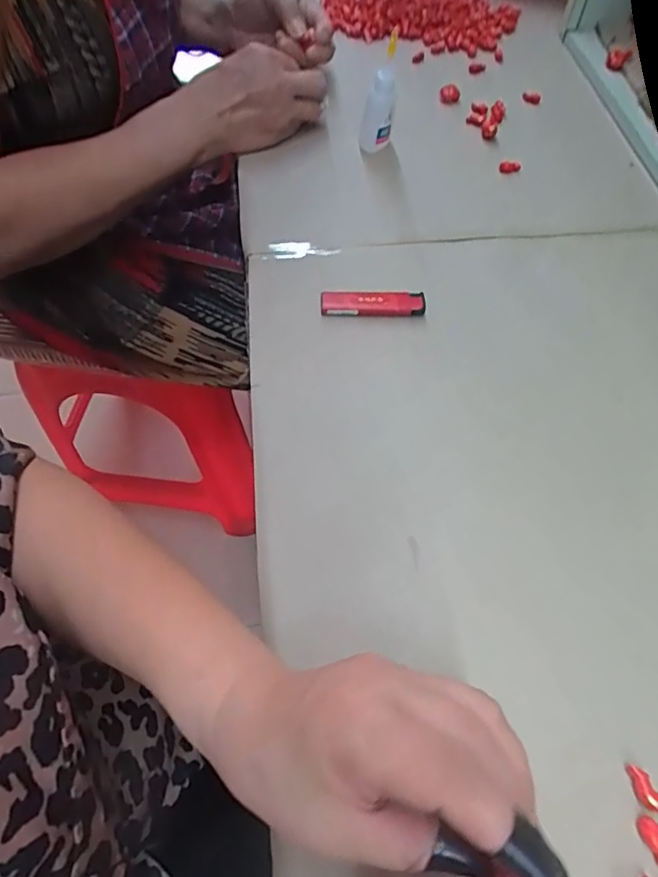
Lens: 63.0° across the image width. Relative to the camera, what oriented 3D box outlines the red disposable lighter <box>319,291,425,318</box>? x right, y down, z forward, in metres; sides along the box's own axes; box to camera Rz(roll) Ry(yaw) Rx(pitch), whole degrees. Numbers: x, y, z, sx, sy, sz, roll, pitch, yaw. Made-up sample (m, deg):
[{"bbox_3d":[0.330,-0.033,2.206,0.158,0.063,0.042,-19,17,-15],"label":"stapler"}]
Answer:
[{"bbox_3d":[0.032,-0.097,0.388,0.074,0.012,0.018,-1,60,-1],"label":"red disposable lighter"}]

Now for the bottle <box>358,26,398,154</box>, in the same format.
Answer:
[{"bbox_3d":[0.042,-0.284,0.449,0.024,0.083,0.025,13,60,7],"label":"bottle"}]

